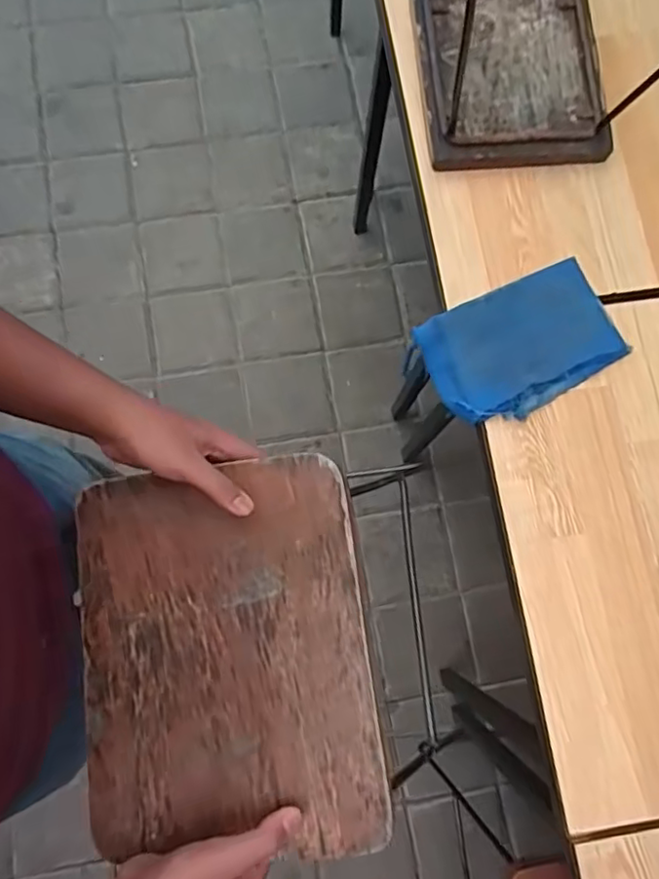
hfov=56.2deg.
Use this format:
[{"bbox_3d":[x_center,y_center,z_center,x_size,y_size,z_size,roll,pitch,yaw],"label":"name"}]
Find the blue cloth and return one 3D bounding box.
[{"bbox_3d":[0.242,-0.119,0.785,0.238,0.025,0.157,-25,80,-6],"label":"blue cloth"}]

